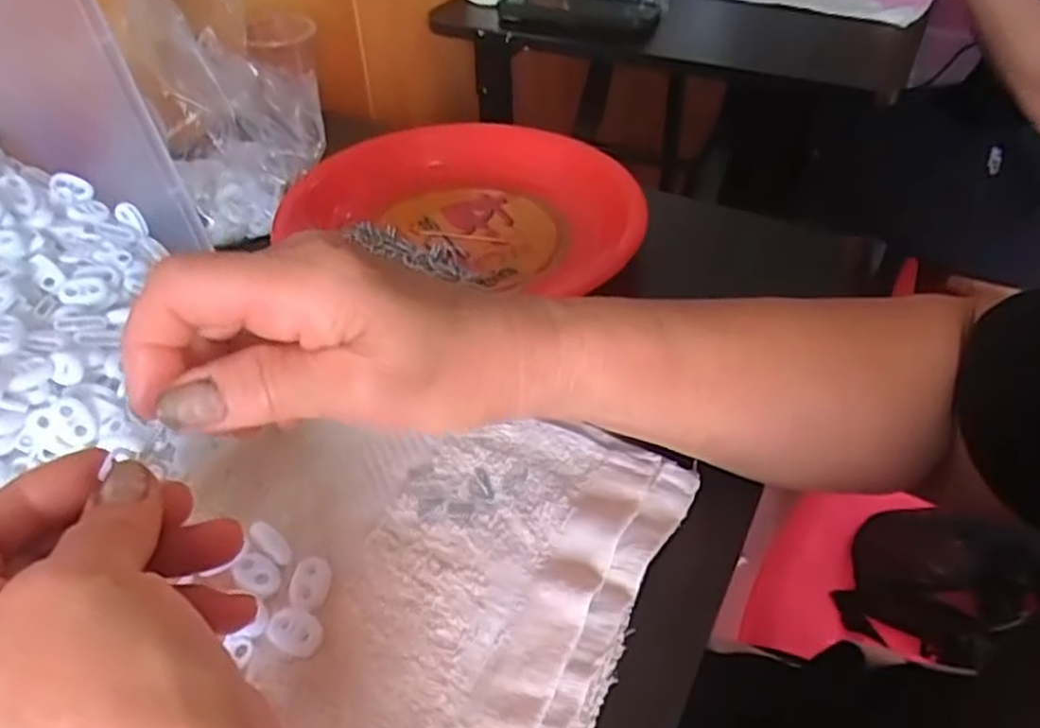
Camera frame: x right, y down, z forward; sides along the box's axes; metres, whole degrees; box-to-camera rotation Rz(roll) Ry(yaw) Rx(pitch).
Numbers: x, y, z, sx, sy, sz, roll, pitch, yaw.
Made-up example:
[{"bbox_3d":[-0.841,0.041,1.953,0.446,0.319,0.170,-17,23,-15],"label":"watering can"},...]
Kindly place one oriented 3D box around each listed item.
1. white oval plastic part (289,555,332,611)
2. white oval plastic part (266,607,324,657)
[{"bbox_3d":[-0.082,0.085,0.292,0.015,0.005,0.023,-1,42,0],"label":"white oval plastic part"},{"bbox_3d":[-0.084,0.100,0.279,0.024,0.004,0.015,18,46,20],"label":"white oval plastic part"}]

